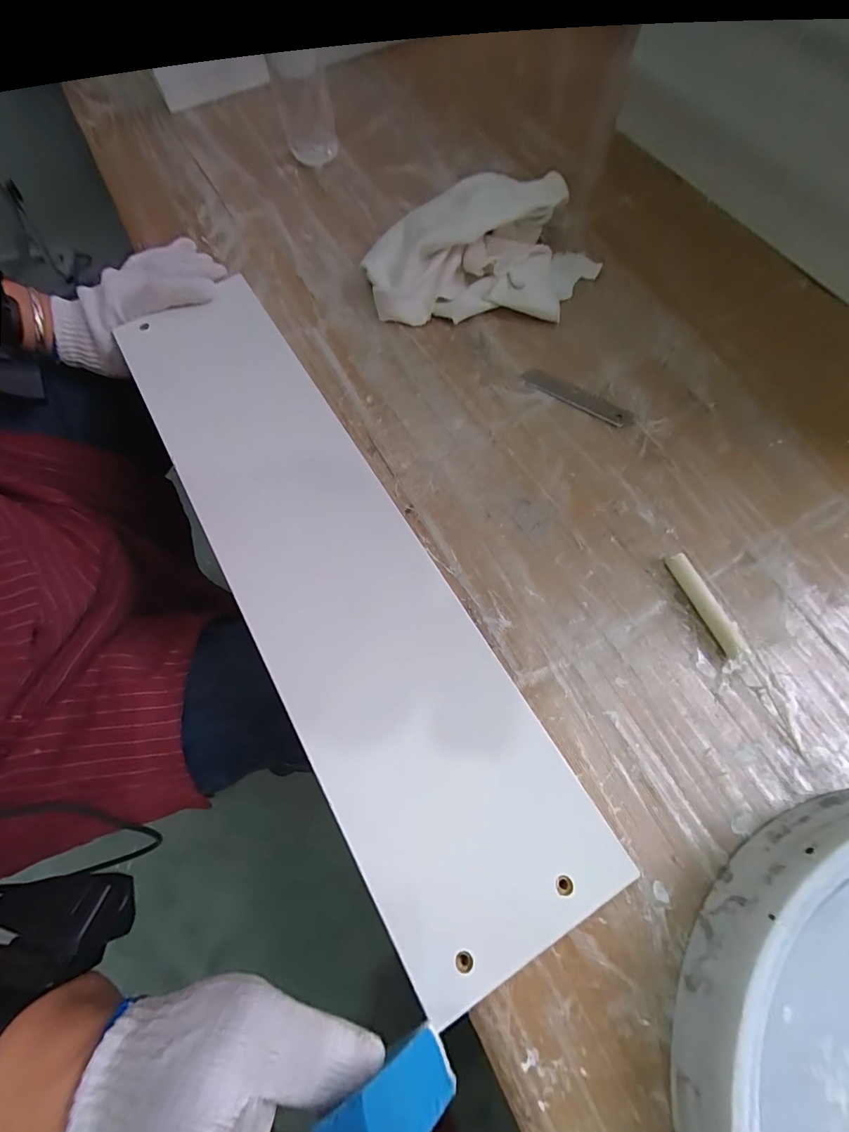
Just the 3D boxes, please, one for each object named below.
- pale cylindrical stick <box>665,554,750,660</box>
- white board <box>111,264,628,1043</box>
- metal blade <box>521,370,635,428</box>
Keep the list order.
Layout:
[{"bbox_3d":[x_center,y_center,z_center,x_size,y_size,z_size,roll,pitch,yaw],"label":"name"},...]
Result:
[{"bbox_3d":[0.187,0.027,0.278,0.011,0.013,0.075,-22,71,-6],"label":"pale cylindrical stick"},{"bbox_3d":[-0.078,-0.015,0.297,0.129,0.013,0.525,-30,72,-9],"label":"white board"},{"bbox_3d":[0.129,-0.142,0.349,0.096,0.004,0.020,31,74,12],"label":"metal blade"}]

